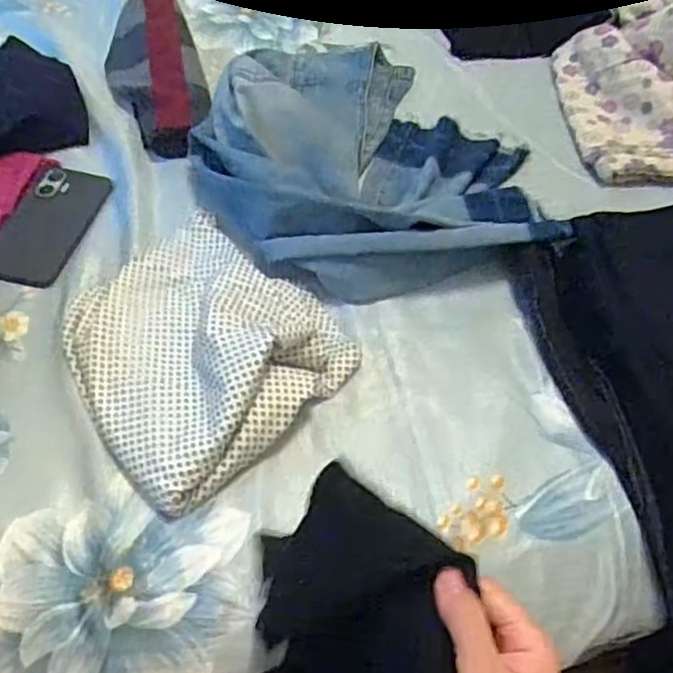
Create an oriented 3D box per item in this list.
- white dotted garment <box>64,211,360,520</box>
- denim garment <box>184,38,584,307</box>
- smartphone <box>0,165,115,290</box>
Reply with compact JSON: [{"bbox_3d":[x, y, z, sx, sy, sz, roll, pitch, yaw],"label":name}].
[{"bbox_3d":[-0.126,0.005,0.607,0.237,0.056,0.233,38,61,21],"label":"white dotted garment"},{"bbox_3d":[0.025,-0.207,0.739,0.342,0.093,0.360,2,55,-2],"label":"denim garment"},{"bbox_3d":[-0.304,-0.123,0.713,0.082,0.005,0.165,13,55,5],"label":"smartphone"}]

